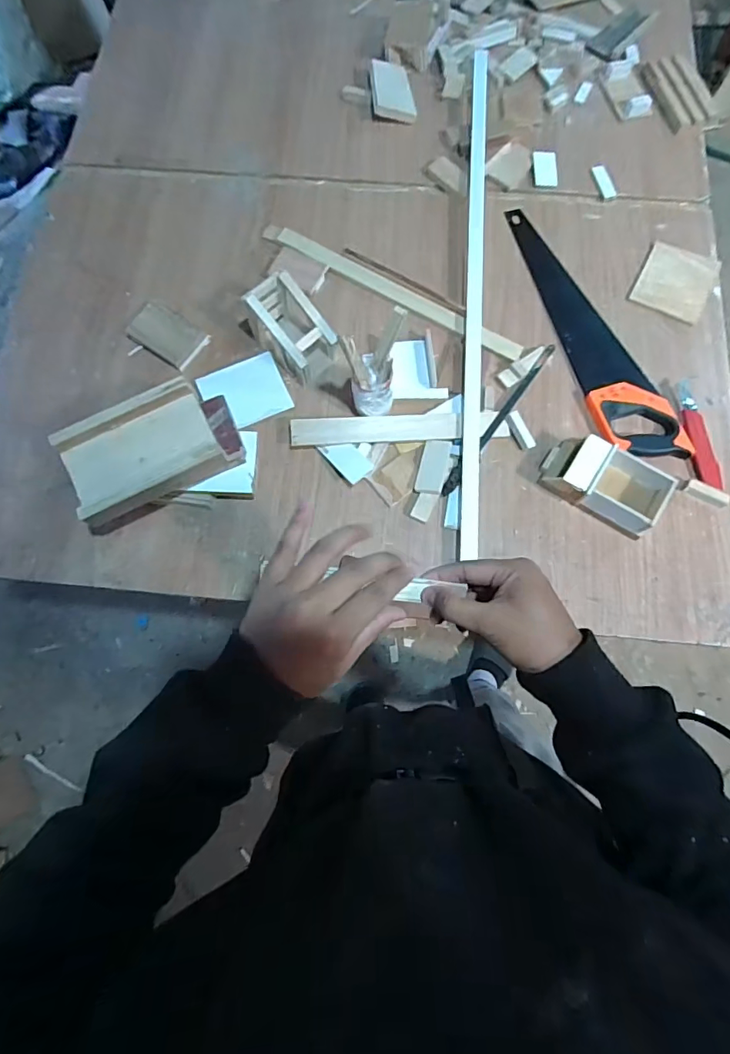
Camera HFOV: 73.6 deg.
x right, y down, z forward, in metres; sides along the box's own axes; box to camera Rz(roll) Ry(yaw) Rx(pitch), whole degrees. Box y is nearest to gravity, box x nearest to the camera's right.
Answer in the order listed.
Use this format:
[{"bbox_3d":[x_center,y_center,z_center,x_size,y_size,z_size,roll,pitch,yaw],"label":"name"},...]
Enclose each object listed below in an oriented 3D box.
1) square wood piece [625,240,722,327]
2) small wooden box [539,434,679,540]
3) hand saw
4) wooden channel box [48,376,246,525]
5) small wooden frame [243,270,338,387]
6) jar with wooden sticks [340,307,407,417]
[{"bbox_3d":[0.532,-0.422,0.835,0.113,0.014,0.127,27,77,8],"label":"square wood piece"},{"bbox_3d":[0.351,-0.068,0.716,0.170,0.060,0.099,32,77,9],"label":"small wooden box"},{"bbox_3d":[0.379,-0.344,0.811,0.119,0.032,0.510,-14,75,-3],"label":"hand saw"},{"bbox_3d":[-0.295,-0.111,0.675,0.222,0.060,0.140,-31,77,-7],"label":"wooden channel box"},{"bbox_3d":[-0.114,-0.311,0.767,0.084,0.105,0.125,-41,78,-10],"label":"small wooden frame"},{"bbox_3d":[0.008,-0.221,0.706,0.068,0.178,0.067,17,76,5],"label":"jar with wooden sticks"}]

